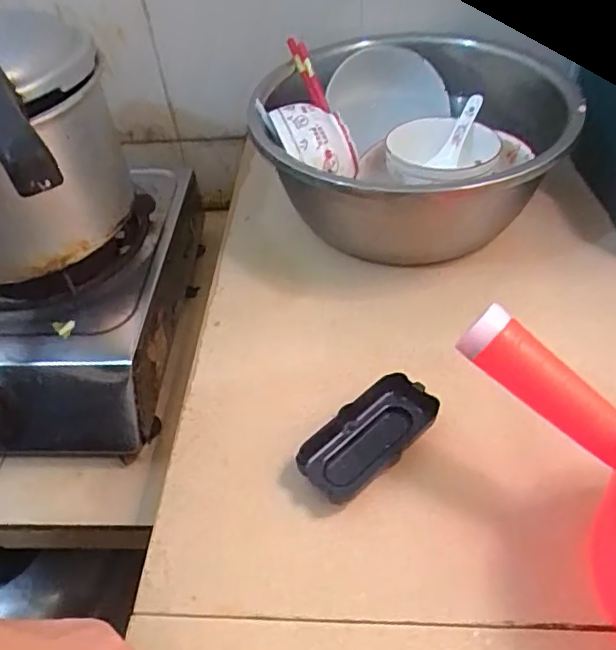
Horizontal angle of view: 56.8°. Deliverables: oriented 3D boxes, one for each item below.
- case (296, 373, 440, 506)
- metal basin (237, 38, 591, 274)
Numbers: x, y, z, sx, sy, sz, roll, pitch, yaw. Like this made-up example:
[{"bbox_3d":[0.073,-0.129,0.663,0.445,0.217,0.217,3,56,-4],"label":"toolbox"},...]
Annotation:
[{"bbox_3d":[0.045,0.083,0.425,0.051,0.024,0.107,33,59,31],"label":"case"},{"bbox_3d":[0.103,-0.168,0.568,0.279,0.132,0.265,-1,48,6],"label":"metal basin"}]

